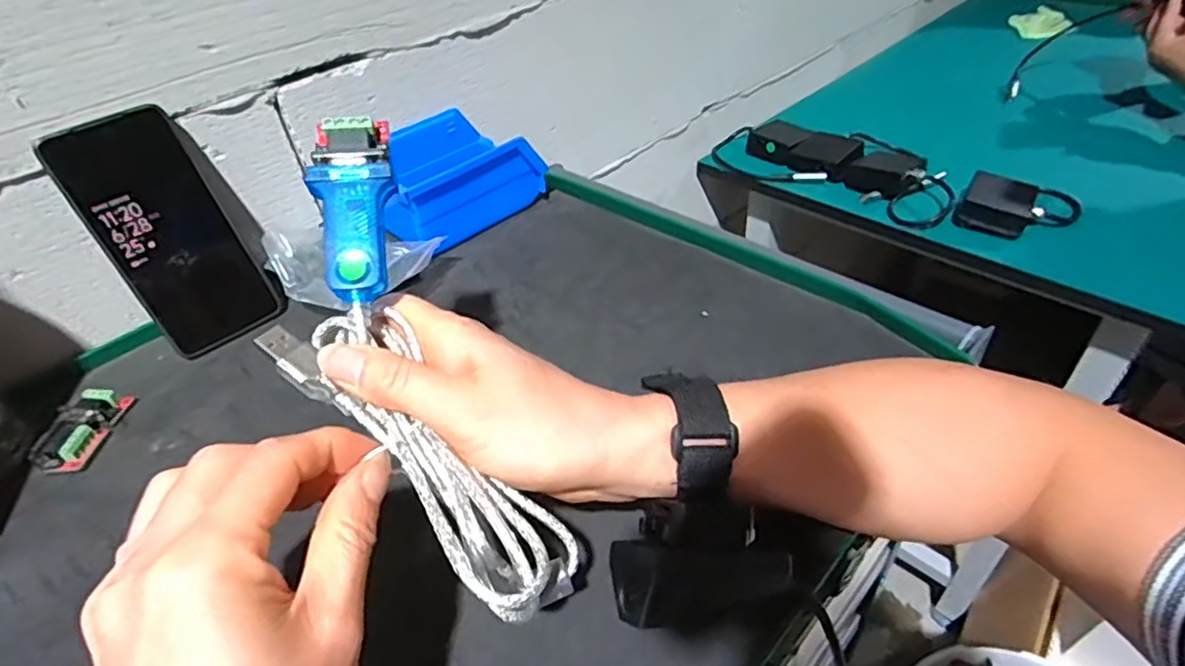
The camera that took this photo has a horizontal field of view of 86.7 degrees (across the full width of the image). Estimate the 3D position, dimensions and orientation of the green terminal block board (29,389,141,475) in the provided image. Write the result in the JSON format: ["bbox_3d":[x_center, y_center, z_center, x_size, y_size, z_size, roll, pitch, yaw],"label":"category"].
[{"bbox_3d":[-0.327,0.061,0.398,0.035,0.017,0.059,-3,40,5],"label":"green terminal block board"}]

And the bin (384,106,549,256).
[{"bbox_3d":[-0.125,-0.134,0.555,0.132,0.071,0.109,-32,46,-27],"label":"bin"}]

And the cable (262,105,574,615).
[{"bbox_3d":[-0.080,0.013,0.247,0.073,0.035,0.214,-24,78,-19],"label":"cable"}]

